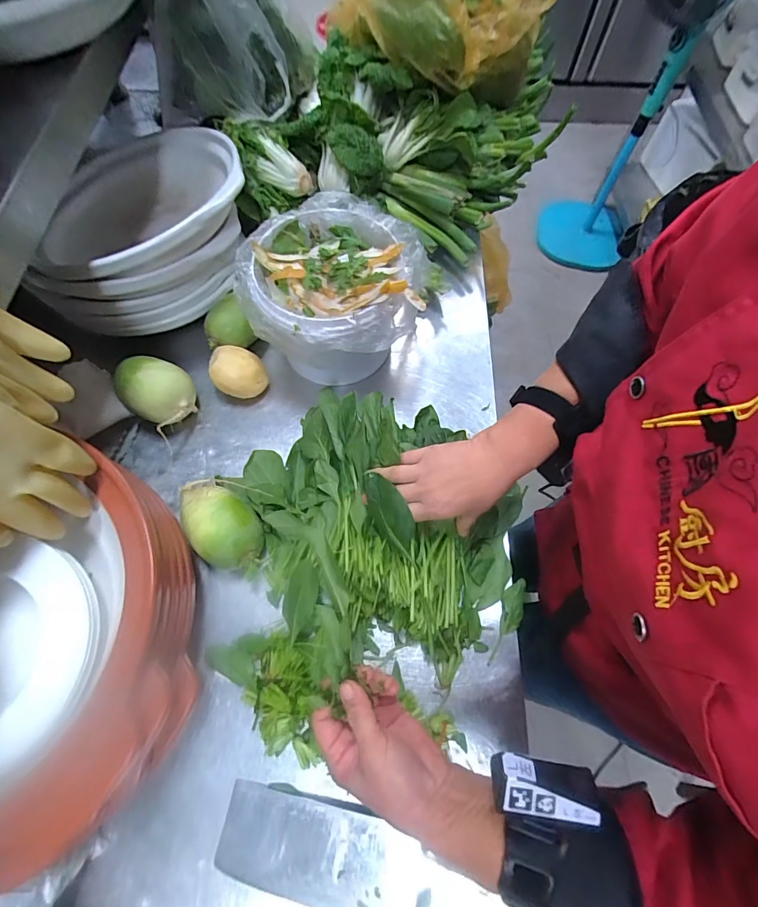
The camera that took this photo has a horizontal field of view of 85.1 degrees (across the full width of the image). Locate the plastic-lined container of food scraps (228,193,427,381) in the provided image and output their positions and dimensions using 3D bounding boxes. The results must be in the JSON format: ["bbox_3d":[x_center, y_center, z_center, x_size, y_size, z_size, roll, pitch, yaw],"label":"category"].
[{"bbox_3d":[-0.057,-0.222,0.583,0.232,0.146,0.235,1,67,-1],"label":"plastic-lined container of food scraps"}]

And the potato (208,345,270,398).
[{"bbox_3d":[-0.205,-0.117,0.607,0.073,0.064,0.071,1,67,-1],"label":"potato"}]

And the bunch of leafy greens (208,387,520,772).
[{"bbox_3d":[-0.028,0.113,0.494,0.373,0.121,0.364,1,67,-1],"label":"bunch of leafy greens"}]

